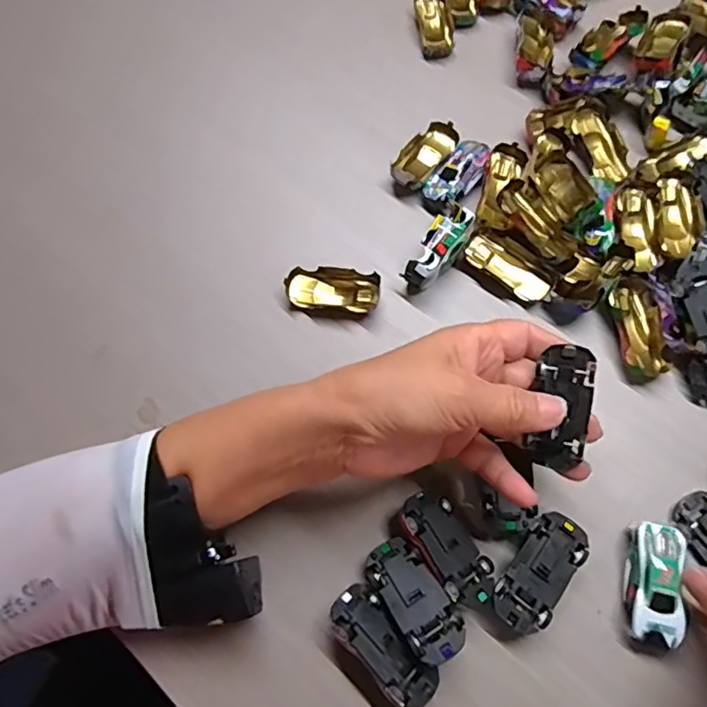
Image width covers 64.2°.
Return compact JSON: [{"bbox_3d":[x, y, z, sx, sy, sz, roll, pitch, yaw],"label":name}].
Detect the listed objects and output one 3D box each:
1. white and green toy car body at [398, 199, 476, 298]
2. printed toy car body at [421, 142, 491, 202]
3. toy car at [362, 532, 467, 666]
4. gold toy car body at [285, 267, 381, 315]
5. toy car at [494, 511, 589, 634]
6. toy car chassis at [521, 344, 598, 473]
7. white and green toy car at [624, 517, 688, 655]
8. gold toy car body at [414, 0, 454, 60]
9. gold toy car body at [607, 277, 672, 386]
[{"bbox_3d":[0.058,-0.071,0.382,0.023,0.028,0.064,33,86,15],"label":"white and green toy car body"},{"bbox_3d":[0.078,-0.131,0.415,0.028,0.018,0.058,40,75,17],"label":"printed toy car body"},{"bbox_3d":[0.033,0.134,0.307,0.030,0.028,0.064,-32,70,-10],"label":"toy car"},{"bbox_3d":[-0.014,-0.044,0.386,0.063,0.017,0.030,5,68,5],"label":"gold toy car body"},{"bbox_3d":[0.102,0.121,0.313,0.031,0.022,0.064,34,73,15],"label":"toy car"},{"bbox_3d":[0.110,0.028,0.297,0.027,0.011,0.064,15,83,9],"label":"toy car chassis"},{"bbox_3d":[0.163,0.127,0.305,0.028,0.017,0.067,10,73,6],"label":"white and green toy car"},{"bbox_3d":[0.069,-0.281,0.482,0.029,0.026,0.062,-6,68,0],"label":"gold toy car body"},{"bbox_3d":[0.185,-0.016,0.366,0.031,0.017,0.068,-6,68,0],"label":"gold toy car body"}]

